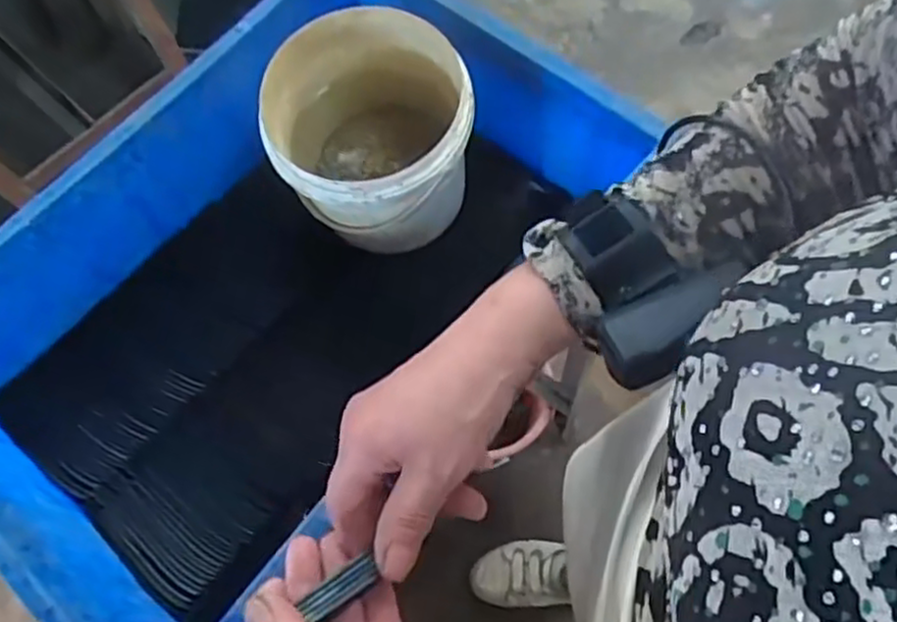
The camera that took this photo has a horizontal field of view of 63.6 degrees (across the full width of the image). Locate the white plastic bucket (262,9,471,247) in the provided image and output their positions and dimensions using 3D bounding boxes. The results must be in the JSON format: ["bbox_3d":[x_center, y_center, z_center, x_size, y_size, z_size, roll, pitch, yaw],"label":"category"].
[{"bbox_3d":[-0.062,-0.135,0.592,0.149,0.141,0.146,1,68,-2],"label":"white plastic bucket"}]

